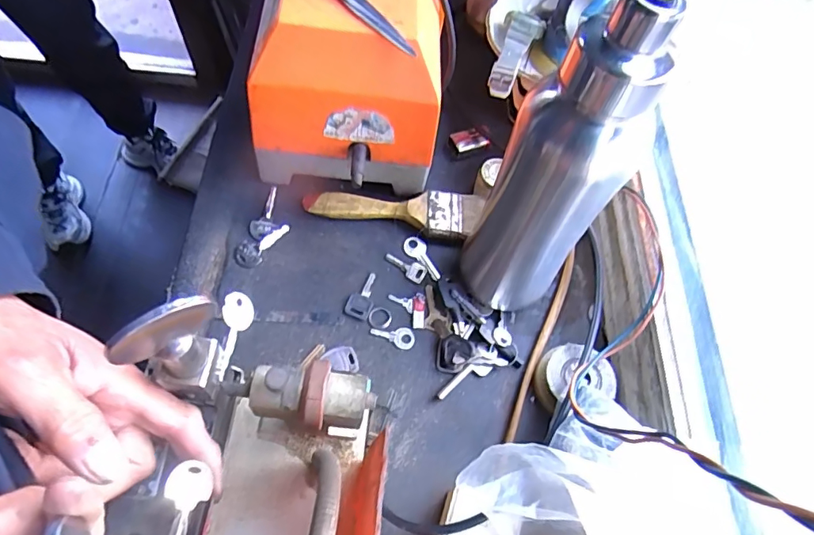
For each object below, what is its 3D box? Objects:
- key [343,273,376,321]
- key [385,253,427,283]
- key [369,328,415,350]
[{"bbox_3d":[-0.039,0.026,0.459,0.023,0.004,0.046,23,63,8],"label":"key"},{"bbox_3d":[-0.002,0.000,0.482,0.041,0.004,0.019,25,63,9],"label":"key"},{"bbox_3d":[-0.013,0.061,0.449,0.040,0.004,0.018,14,74,-4],"label":"key"}]

